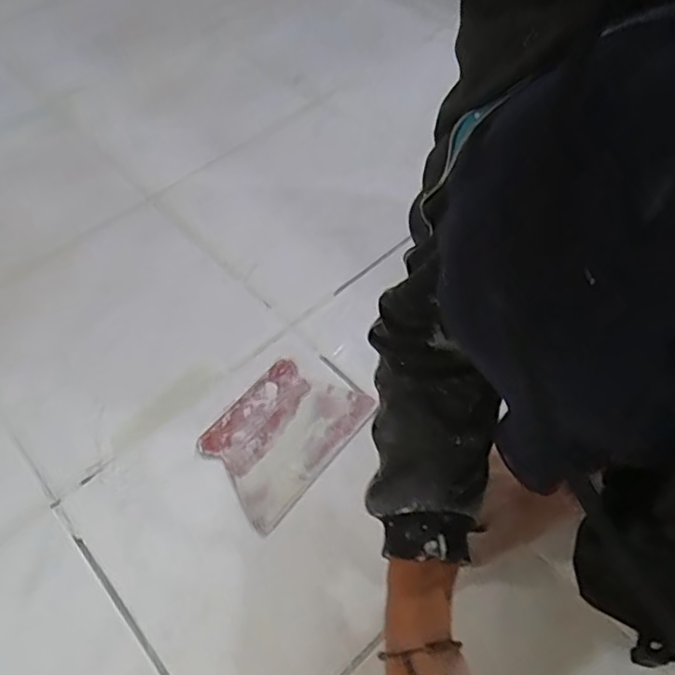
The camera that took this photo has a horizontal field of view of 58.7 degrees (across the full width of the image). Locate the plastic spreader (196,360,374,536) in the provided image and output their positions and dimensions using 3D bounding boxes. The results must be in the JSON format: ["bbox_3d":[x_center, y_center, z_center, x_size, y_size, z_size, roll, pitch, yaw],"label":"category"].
[{"bbox_3d":[-0.061,0.097,0.622,0.122,0.008,0.166,33,63,21],"label":"plastic spreader"}]

